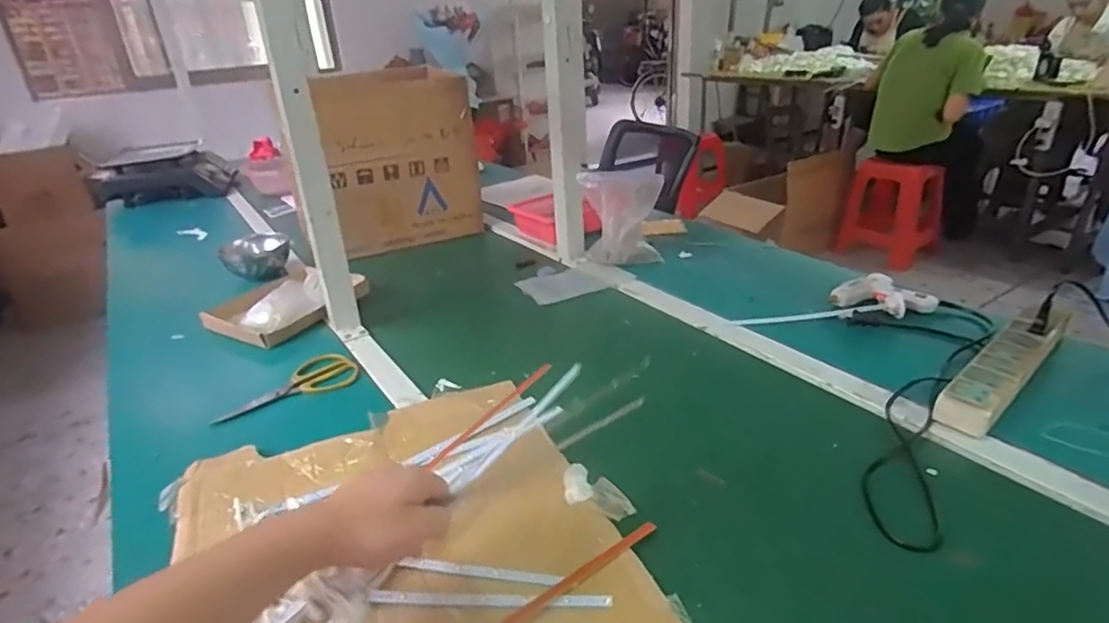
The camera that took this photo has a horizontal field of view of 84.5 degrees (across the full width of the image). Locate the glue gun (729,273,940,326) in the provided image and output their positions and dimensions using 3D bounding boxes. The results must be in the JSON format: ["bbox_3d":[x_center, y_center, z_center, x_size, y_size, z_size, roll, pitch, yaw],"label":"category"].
[{"bbox_3d":[0.408,-0.006,0.902,0.295,0.036,0.104,-8,26,-10],"label":"glue gun"}]

